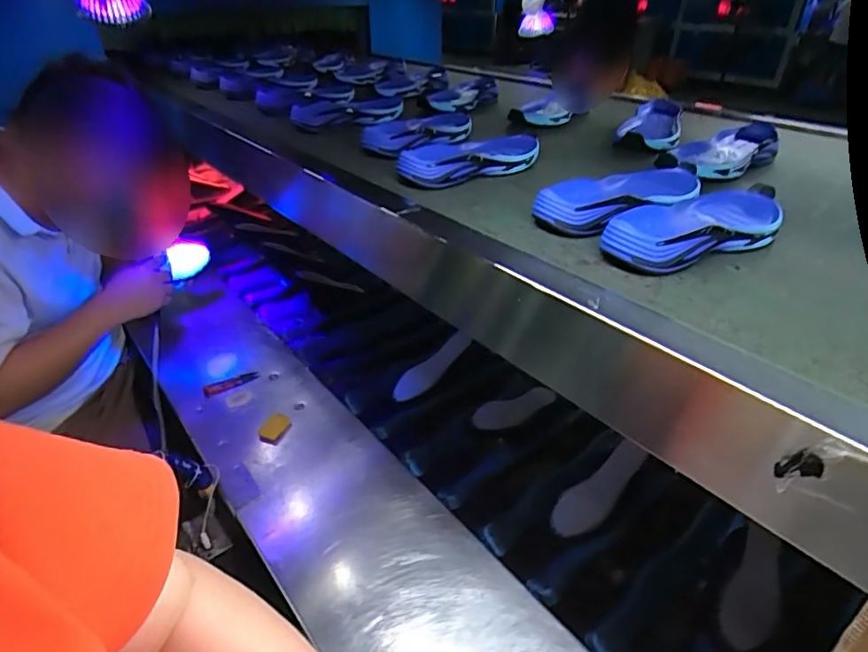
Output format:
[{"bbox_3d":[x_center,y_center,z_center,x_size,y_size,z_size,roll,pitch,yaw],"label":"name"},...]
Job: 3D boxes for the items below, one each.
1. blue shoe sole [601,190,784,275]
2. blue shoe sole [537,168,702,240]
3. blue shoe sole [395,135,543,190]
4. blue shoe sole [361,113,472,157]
[{"bbox_3d":[0.259,-0.099,0.504,0.217,0.034,0.086,-17,44,-27],"label":"blue shoe sole"},{"bbox_3d":[0.213,-0.139,0.570,0.236,0.034,0.092,-21,46,-30],"label":"blue shoe sole"},{"bbox_3d":[0.053,-0.227,0.698,0.216,0.031,0.089,-23,47,-32],"label":"blue shoe sole"},{"bbox_3d":[-0.015,-0.302,0.814,0.088,0.034,0.210,28,43,25],"label":"blue shoe sole"}]

